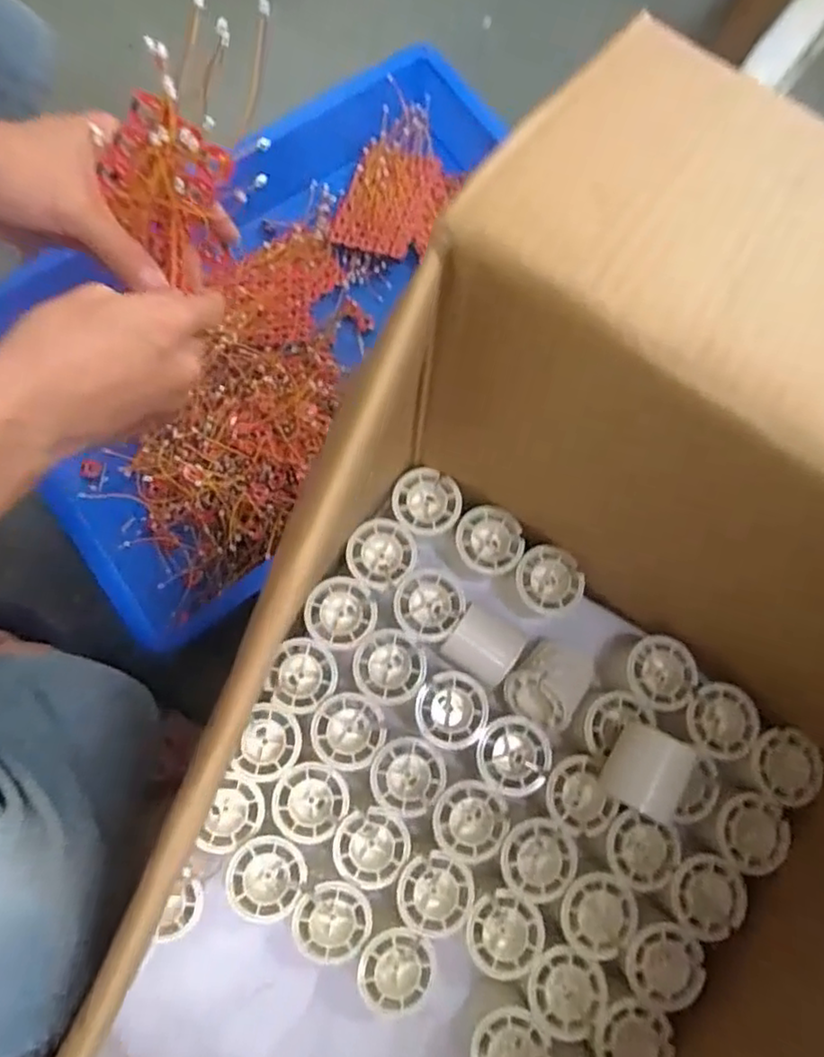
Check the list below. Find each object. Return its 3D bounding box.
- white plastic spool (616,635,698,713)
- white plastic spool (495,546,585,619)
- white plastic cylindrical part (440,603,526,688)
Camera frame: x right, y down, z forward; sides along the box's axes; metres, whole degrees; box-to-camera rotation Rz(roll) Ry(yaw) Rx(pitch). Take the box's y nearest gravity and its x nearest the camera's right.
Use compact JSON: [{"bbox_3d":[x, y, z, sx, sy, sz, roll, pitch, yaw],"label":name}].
[{"bbox_3d":[0.191,0.115,0.509,0.050,0.045,0.053,0,76,-1],"label":"white plastic spool"},{"bbox_3d":[0.105,0.047,0.522,0.053,0.048,0.052,0,76,-1],"label":"white plastic spool"},{"bbox_3d":[0.056,0.094,0.511,0.052,0.044,0.047,33,78,7],"label":"white plastic cylindrical part"}]

